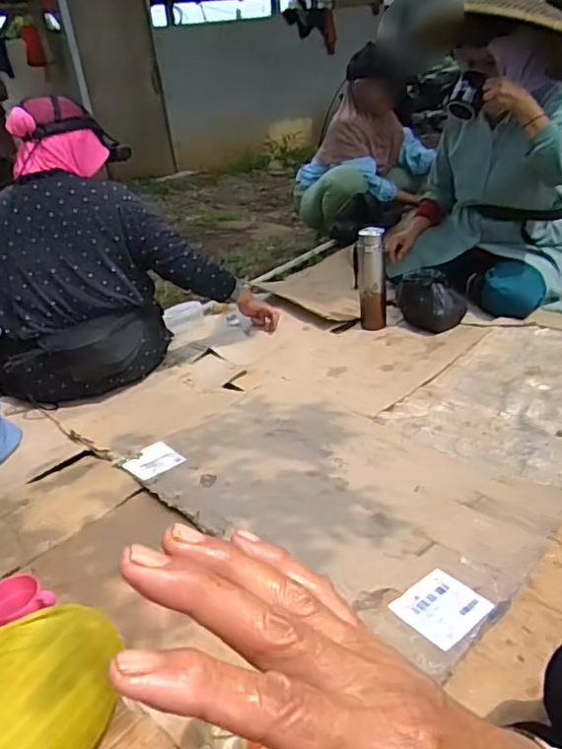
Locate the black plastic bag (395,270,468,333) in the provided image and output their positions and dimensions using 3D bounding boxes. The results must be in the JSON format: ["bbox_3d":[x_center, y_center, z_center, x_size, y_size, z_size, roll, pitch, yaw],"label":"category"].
[{"bbox_3d":[0.454,-0.235,1.790,0.207,0.137,0.170,4,33,16],"label":"black plastic bag"}]

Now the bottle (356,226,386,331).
[{"bbox_3d":[0.270,-0.287,1.767,0.083,0.286,0.089,-4,31,3],"label":"bottle"}]

